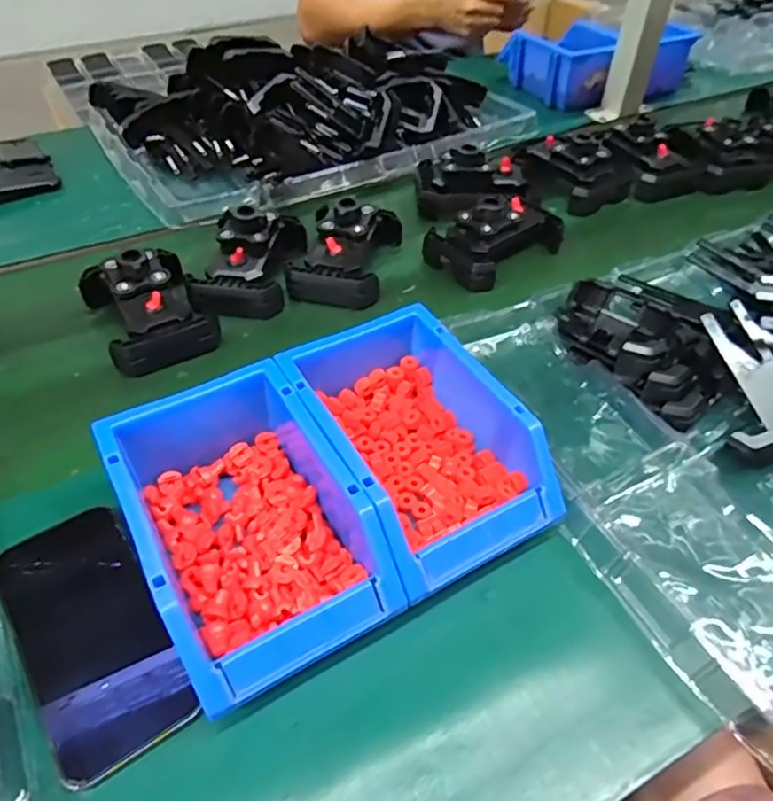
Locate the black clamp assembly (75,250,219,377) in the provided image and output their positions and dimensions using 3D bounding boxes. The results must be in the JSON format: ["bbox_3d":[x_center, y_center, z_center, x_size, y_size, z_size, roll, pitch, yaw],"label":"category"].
[{"bbox_3d":[-0.212,-0.088,0.564,0.093,0.057,0.119,-24,51,-22],"label":"black clamp assembly"}]

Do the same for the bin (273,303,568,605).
[{"bbox_3d":[0.018,0.031,0.431,0.117,0.084,0.179,-23,51,-22],"label":"bin"}]

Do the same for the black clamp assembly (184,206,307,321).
[{"bbox_3d":[-0.133,-0.141,0.612,0.080,0.058,0.143,6,46,4],"label":"black clamp assembly"}]

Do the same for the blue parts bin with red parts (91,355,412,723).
[{"bbox_3d":[-0.083,0.076,0.388,0.119,0.085,0.176,-22,51,-21],"label":"blue parts bin with red parts"}]

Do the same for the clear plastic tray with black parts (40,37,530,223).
[{"bbox_3d":[-0.092,-0.385,0.813,0.510,0.101,0.320,-28,53,-25],"label":"clear plastic tray with black parts"}]

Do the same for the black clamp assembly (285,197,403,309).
[{"bbox_3d":[-0.044,-0.157,0.631,0.096,0.056,0.136,9,47,8],"label":"black clamp assembly"}]

